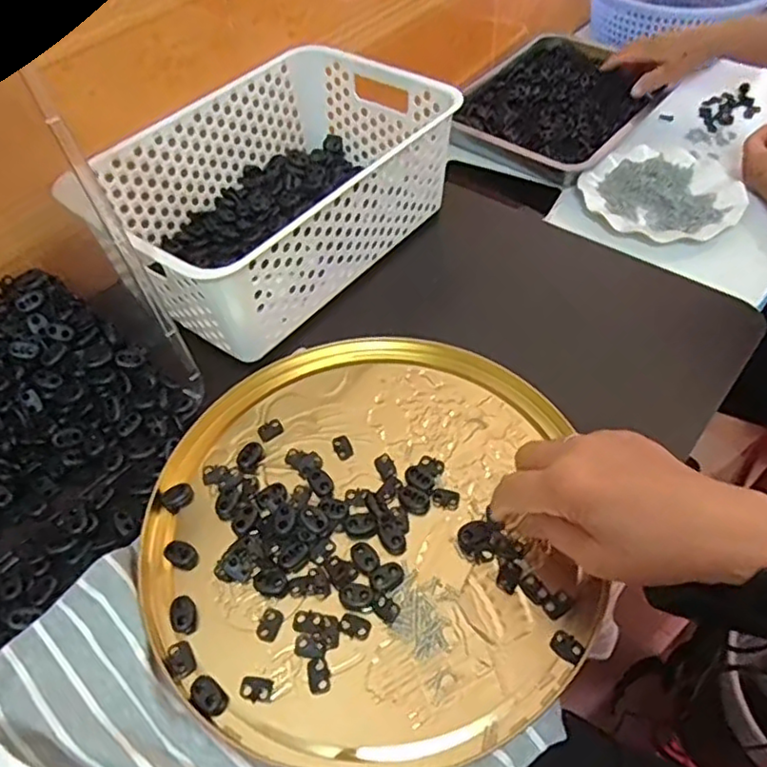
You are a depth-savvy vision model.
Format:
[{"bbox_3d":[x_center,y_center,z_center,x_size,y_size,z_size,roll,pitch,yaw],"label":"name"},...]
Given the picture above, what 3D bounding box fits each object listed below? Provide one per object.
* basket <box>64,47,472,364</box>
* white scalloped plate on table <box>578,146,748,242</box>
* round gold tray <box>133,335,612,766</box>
[{"bbox_3d":[-0.094,-0.177,0.572,0.199,0.099,0.297,31,59,25],"label":"basket"},{"bbox_3d":[0.339,-0.233,0.770,0.173,0.012,0.173,-2,51,2],"label":"white scalloped plate on table"},{"bbox_3d":[-0.017,0.085,0.423,0.275,0.013,0.284,-5,51,-1],"label":"round gold tray"}]

